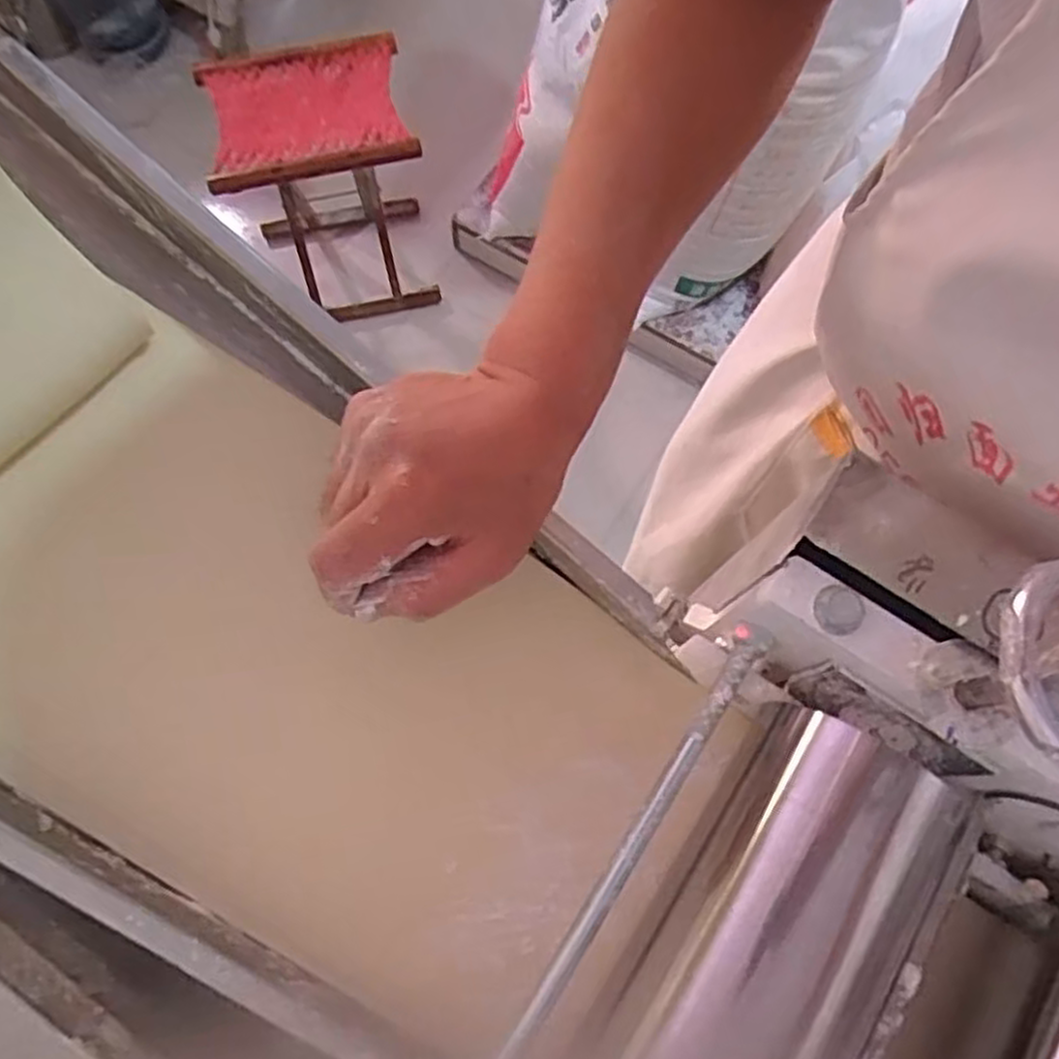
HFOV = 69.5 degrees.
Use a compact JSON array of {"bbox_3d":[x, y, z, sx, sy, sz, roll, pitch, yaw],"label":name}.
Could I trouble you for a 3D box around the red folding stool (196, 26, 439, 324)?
[{"bbox_3d":[-0.378,-0.639,1.456,0.333,0.432,0.278,-11,72,-6],"label":"red folding stool"}]

